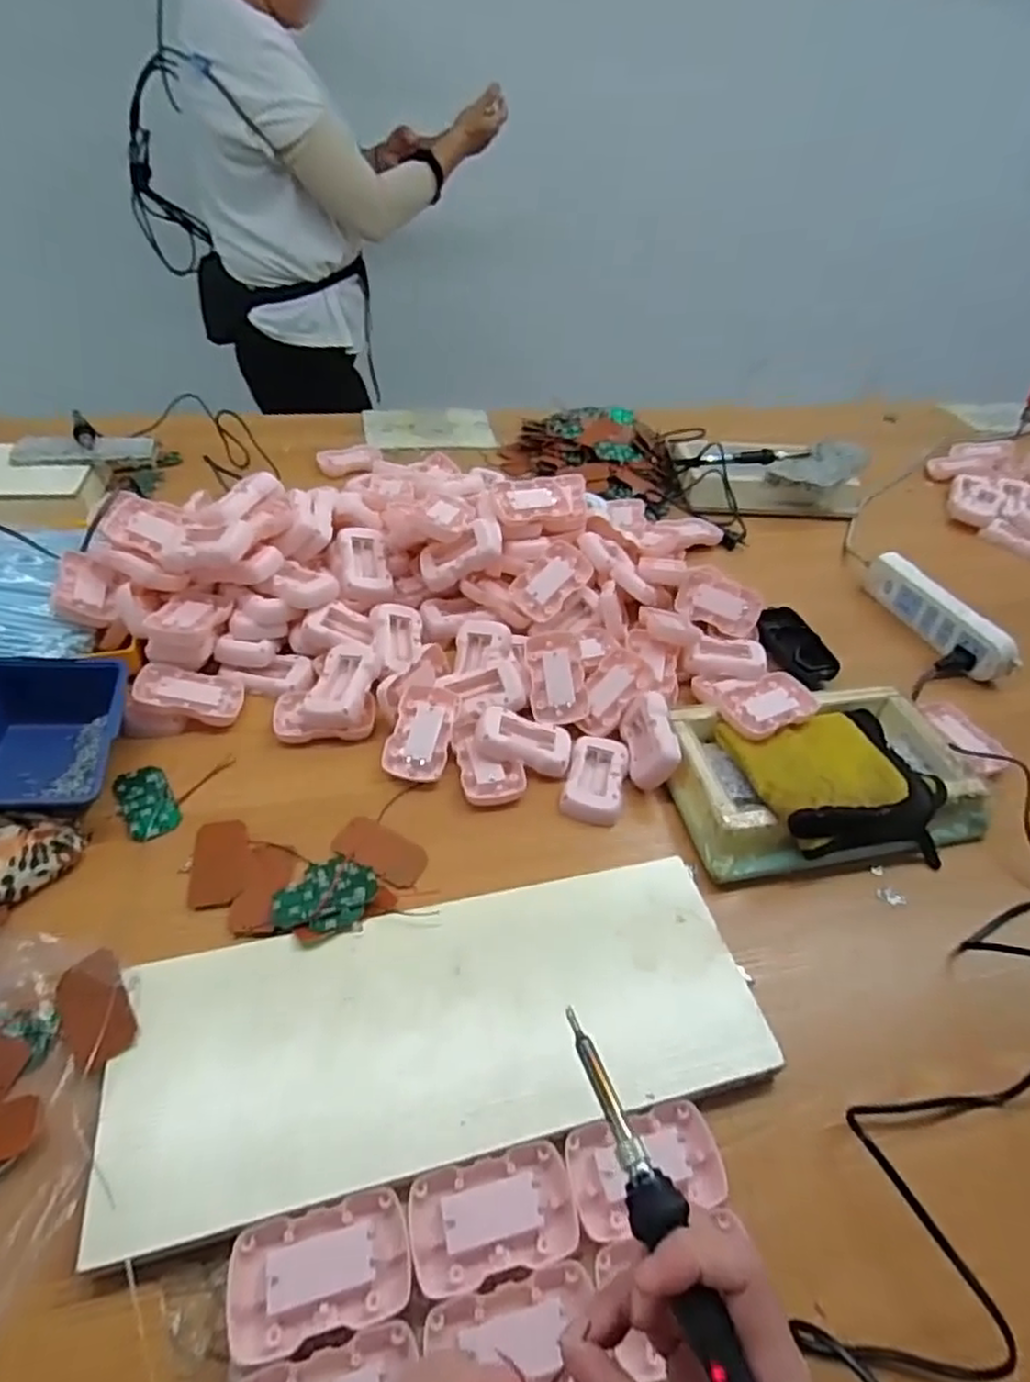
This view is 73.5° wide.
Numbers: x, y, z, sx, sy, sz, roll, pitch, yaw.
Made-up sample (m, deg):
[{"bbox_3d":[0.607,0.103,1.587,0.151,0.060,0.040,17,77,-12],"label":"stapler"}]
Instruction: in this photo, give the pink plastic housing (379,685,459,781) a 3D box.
[{"bbox_3d":[-0.083,0.038,0.620,0.054,0.019,0.086,10,64,8],"label":"pink plastic housing"}]

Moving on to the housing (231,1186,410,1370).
[{"bbox_3d":[-0.099,0.300,0.356,0.088,0.010,0.052,-8,47,-14],"label":"housing"}]

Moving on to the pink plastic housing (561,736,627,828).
[{"bbox_3d":[0.071,0.078,0.609,0.050,0.017,0.084,13,45,6],"label":"pink plastic housing"}]

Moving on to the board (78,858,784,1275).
[{"bbox_3d":[-0.040,0.215,0.448,0.398,0.026,0.153,-7,46,-14],"label":"board"}]

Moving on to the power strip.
[{"bbox_3d":[0.491,-0.092,0.805,0.028,0.062,0.202,-12,48,-18],"label":"power strip"}]

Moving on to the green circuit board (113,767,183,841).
[{"bbox_3d":[-0.303,0.091,0.568,0.039,0.005,0.075,-23,52,-27],"label":"green circuit board"}]

